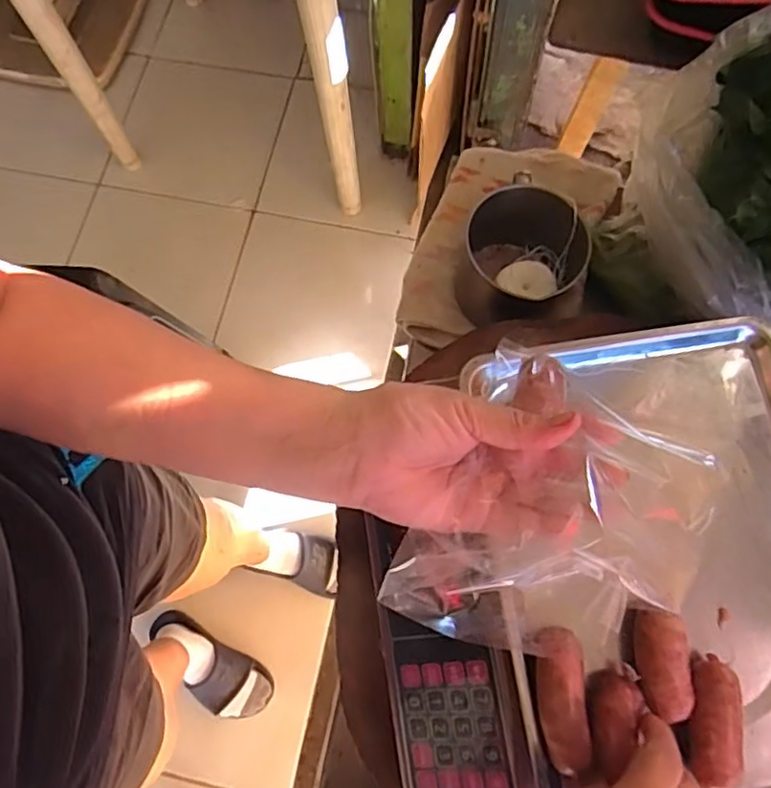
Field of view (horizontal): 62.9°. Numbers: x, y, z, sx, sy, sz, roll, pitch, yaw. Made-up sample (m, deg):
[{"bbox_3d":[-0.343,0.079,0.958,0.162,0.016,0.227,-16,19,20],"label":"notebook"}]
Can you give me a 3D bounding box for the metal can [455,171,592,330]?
[{"bbox_3d":[0.139,-0.145,0.651,0.128,0.093,0.113,-22,74,-4],"label":"metal can"}]

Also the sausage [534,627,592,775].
[{"bbox_3d":[0.109,0.192,0.393,0.029,0.026,0.083,0,73,2],"label":"sausage"}]

